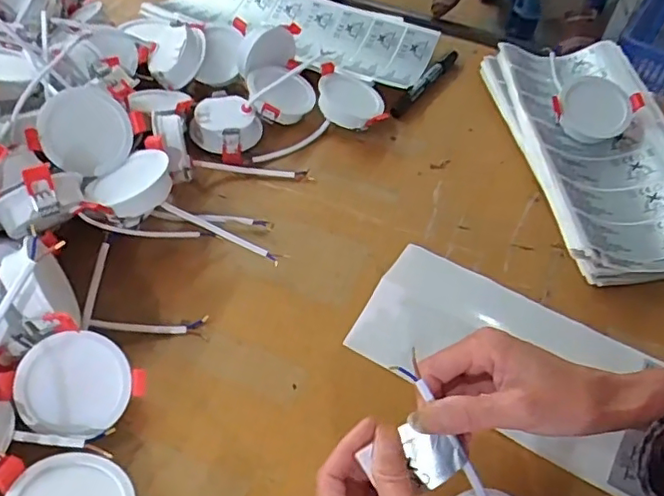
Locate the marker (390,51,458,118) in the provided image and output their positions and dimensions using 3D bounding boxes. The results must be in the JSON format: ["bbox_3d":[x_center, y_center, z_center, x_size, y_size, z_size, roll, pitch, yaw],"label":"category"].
[{"bbox_3d":[0.105,-0.186,0.661,0.014,0.014,0.133,30,56,19],"label":"marker"}]

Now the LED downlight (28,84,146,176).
[{"bbox_3d":[-0.217,-0.098,0.514,0.072,0.040,0.071,26,79,-27],"label":"LED downlight"}]

